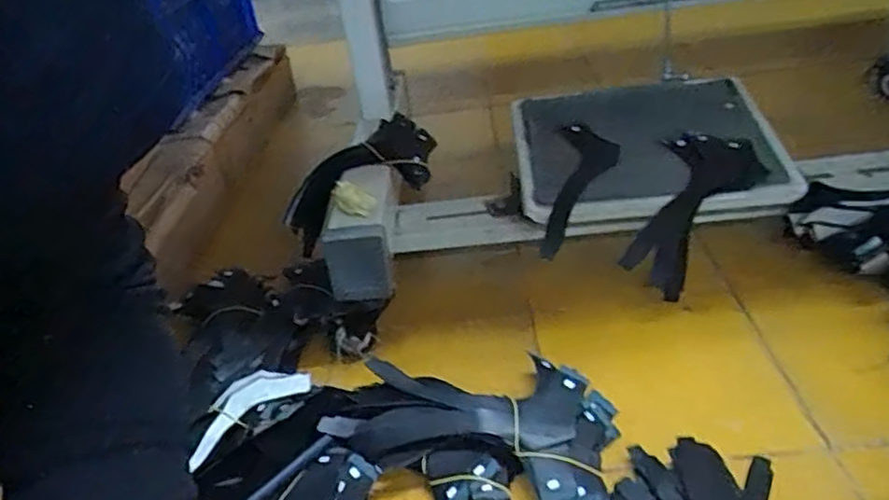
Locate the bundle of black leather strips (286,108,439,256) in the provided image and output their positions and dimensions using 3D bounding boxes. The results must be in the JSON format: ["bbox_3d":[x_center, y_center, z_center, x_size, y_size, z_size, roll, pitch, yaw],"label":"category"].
[{"bbox_3d":[-0.093,-0.079,0.735,0.188,0.069,0.090,-36,38,-5],"label":"bundle of black leather strips"}]

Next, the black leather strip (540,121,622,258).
[{"bbox_3d":[0.129,-0.065,0.690,0.069,0.052,0.156,14,67,29],"label":"black leather strip"}]

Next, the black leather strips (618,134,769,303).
[{"bbox_3d":[0.238,-0.039,0.660,0.088,0.055,0.167,27,83,41],"label":"black leather strips"}]

